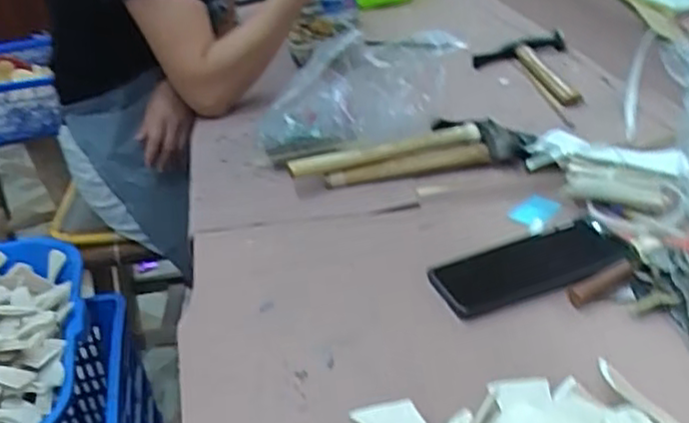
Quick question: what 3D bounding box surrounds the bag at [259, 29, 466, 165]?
[{"bbox_3d":[0.021,-0.130,0.835,0.235,0.112,0.136,-24,34,-26],"label":"bag"}]

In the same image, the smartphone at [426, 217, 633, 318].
[{"bbox_3d":[0.158,0.044,0.596,0.163,0.012,0.083,-15,31,-13],"label":"smartphone"}]

